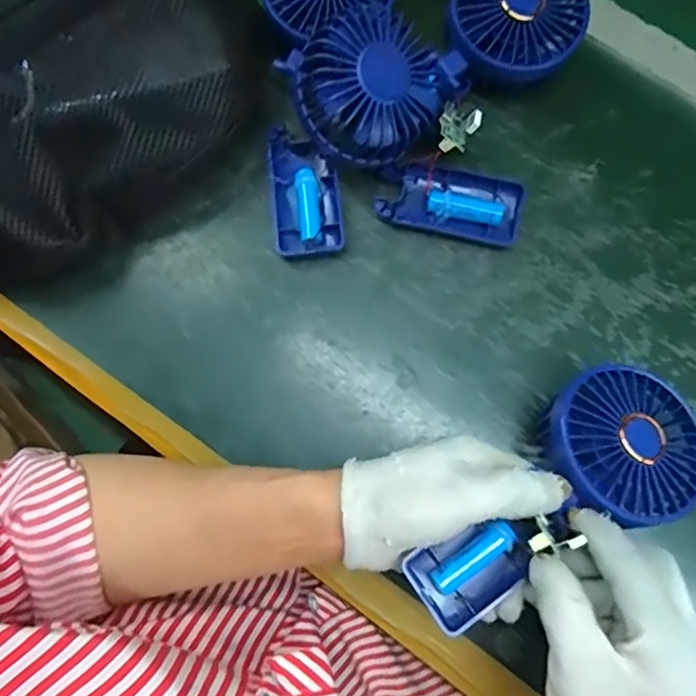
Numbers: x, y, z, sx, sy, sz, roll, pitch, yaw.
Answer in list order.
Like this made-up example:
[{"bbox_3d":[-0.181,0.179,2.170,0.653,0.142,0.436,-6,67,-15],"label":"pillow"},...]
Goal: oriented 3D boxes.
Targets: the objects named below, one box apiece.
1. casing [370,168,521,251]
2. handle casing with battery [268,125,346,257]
[{"bbox_3d":[0.069,-0.097,0.396,0.093,0.015,0.042,11,79,3],"label":"casing"},{"bbox_3d":[-0.029,-0.106,0.398,0.045,0.012,0.089,-6,79,-1],"label":"handle casing with battery"}]

